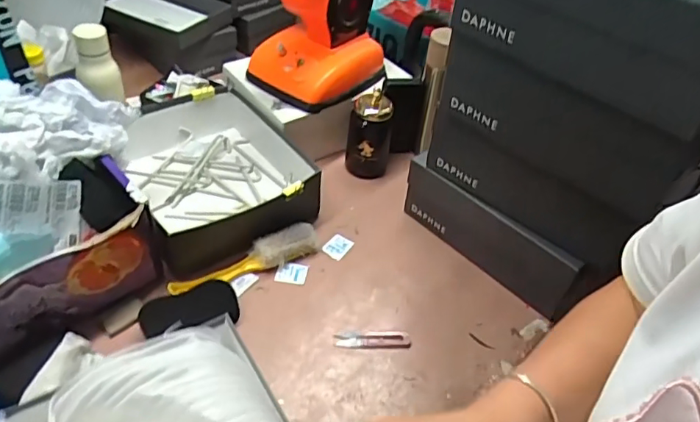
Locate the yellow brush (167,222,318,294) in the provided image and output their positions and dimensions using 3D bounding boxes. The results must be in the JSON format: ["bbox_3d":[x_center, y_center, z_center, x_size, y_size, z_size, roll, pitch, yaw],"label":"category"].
[{"bbox_3d":[-0.152,0.072,0.803,0.230,0.034,0.046,-19,49,-24],"label":"yellow brush"}]

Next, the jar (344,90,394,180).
[{"bbox_3d":[0.035,-0.136,0.957,0.078,0.143,0.073,9,44,3],"label":"jar"}]

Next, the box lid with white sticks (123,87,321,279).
[{"bbox_3d":[-0.227,-0.071,0.896,0.265,0.095,0.323,-17,48,-22],"label":"box lid with white sticks"}]

